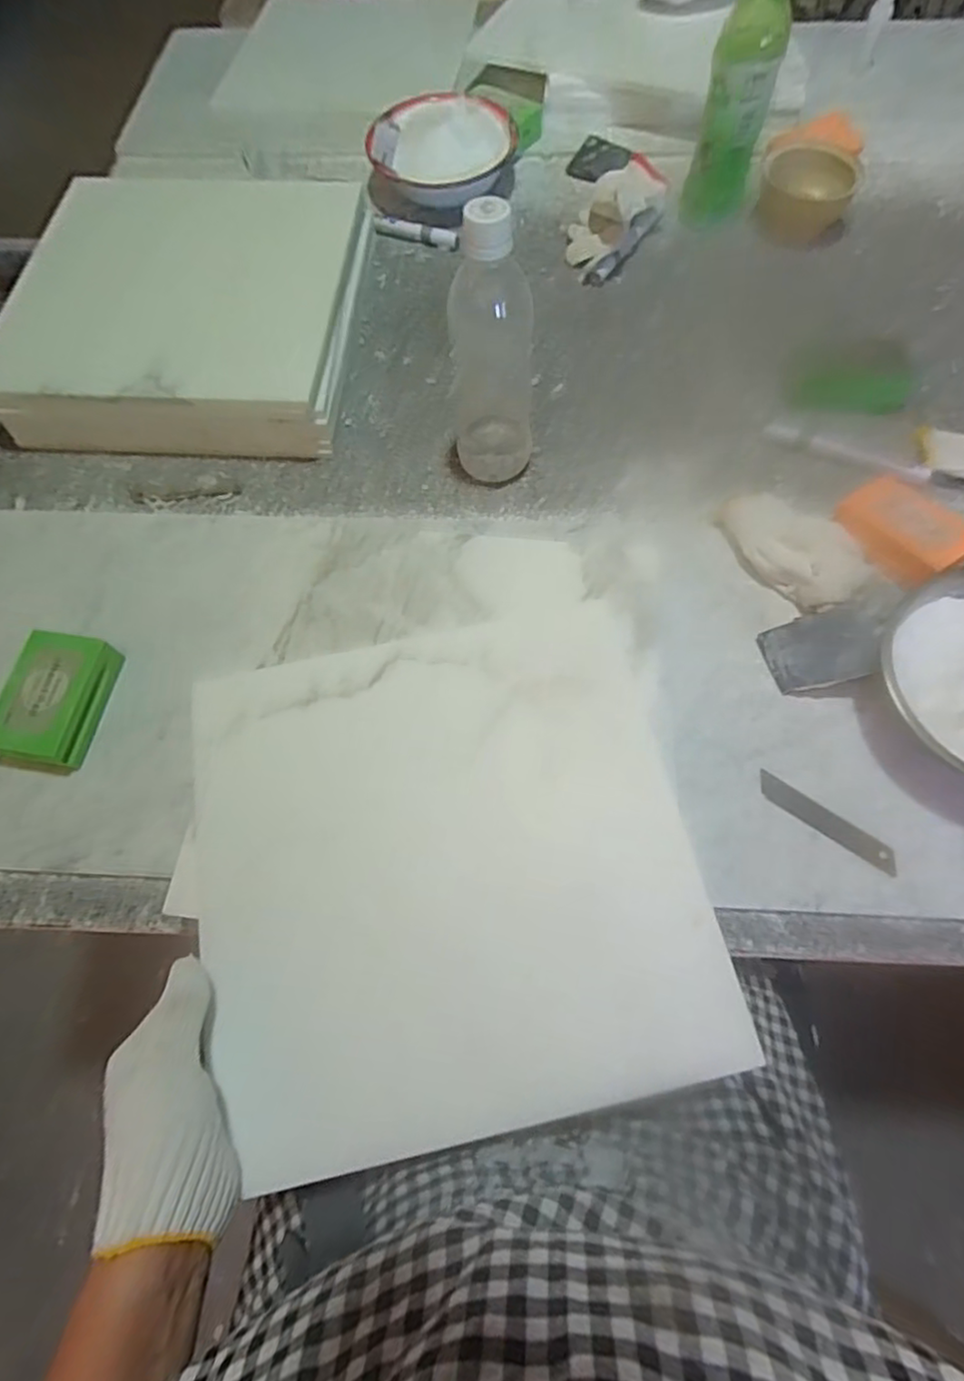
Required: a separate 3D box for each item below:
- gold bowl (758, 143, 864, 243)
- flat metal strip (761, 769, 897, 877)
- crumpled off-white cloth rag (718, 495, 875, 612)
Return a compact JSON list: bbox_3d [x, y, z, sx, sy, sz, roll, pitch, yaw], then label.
[{"bbox_3d":[0.332,-0.513,0.649,0.092,0.049,0.071,27,70,13],"label":"gold bowl"},{"bbox_3d":[0.236,0.090,0.434,0.098,0.004,0.018,34,73,17],"label":"flat metal strip"},{"bbox_3d":[0.245,-0.114,0.502,0.073,0.036,0.114,-32,69,-12],"label":"crumpled off-white cloth rag"}]

